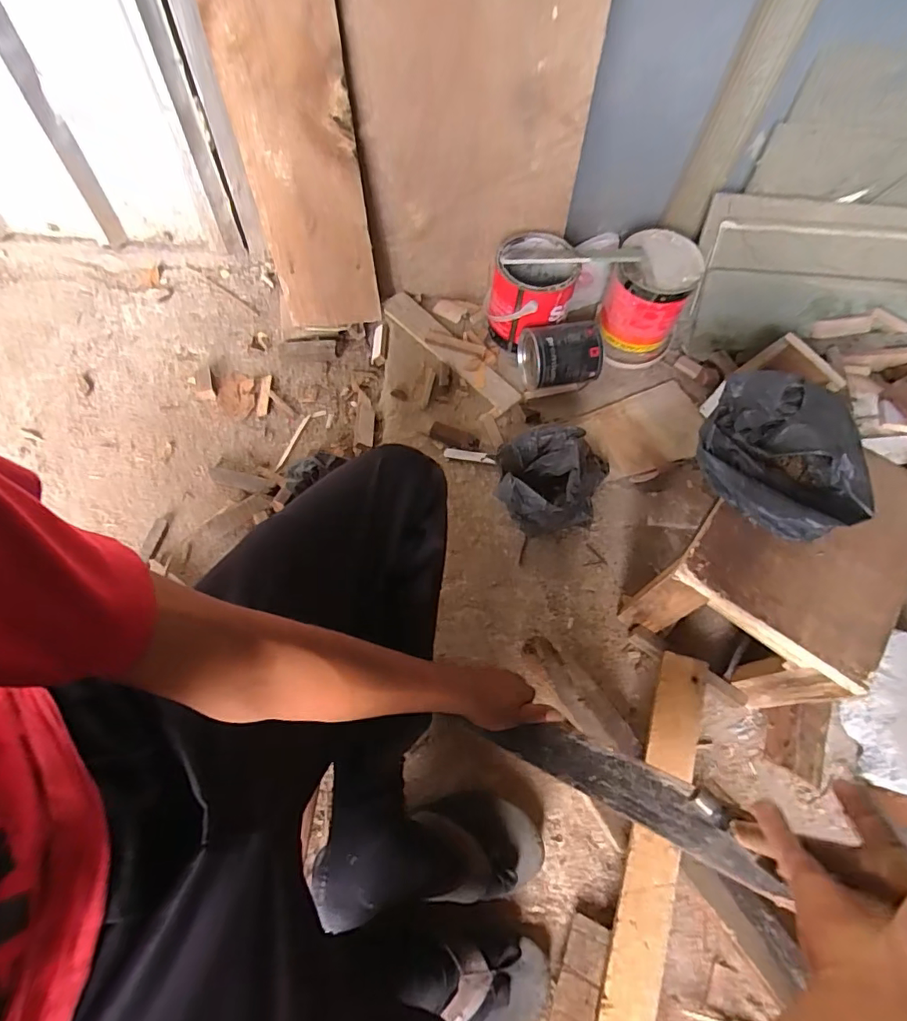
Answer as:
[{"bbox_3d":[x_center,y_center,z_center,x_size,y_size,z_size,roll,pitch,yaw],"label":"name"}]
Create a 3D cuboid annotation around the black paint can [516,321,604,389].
[{"bbox_3d":[0.197,-0.284,0.932,0.134,0.097,0.104,-8,65,-7],"label":"black paint can"}]

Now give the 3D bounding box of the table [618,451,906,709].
[{"bbox_3d":[0.439,0.065,0.702,0.223,0.186,0.317,37,67,14],"label":"table"}]

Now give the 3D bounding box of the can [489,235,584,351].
[{"bbox_3d":[0.141,-0.403,0.958,0.153,0.148,0.158,12,64,2],"label":"can"}]

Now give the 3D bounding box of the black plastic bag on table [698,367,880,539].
[{"bbox_3d":[0.400,-0.066,0.624,0.157,0.084,0.214,-33,70,-18],"label":"black plastic bag on table"}]

